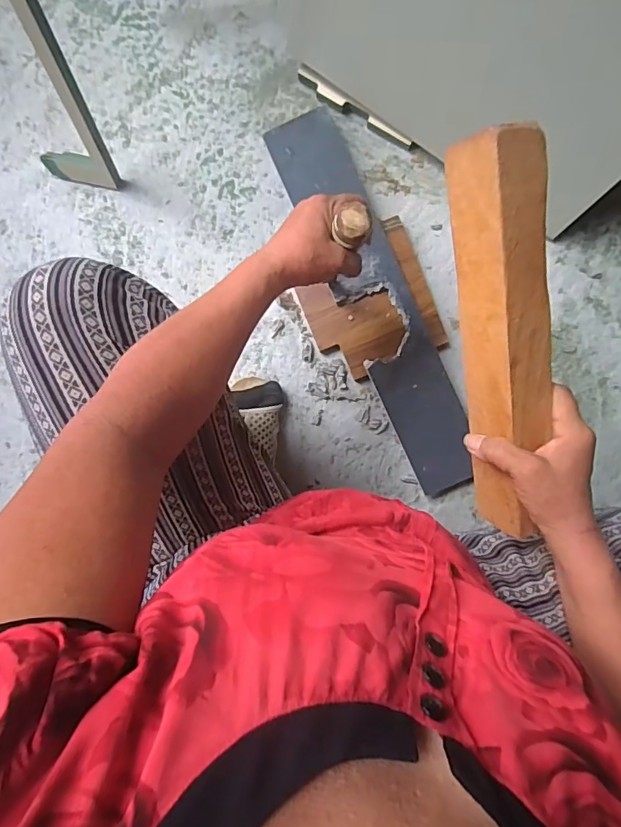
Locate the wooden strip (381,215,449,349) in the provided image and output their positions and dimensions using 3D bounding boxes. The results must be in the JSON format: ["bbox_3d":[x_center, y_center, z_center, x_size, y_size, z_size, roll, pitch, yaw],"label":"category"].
[{"bbox_3d":[0.146,-0.180,0.671,0.031,0.019,0.189,-23,91,2],"label":"wooden strip"}]

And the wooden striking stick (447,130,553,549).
[{"bbox_3d":[0.153,-0.046,0.383,0.057,0.044,0.308,-9,112,2],"label":"wooden striking stick"}]

